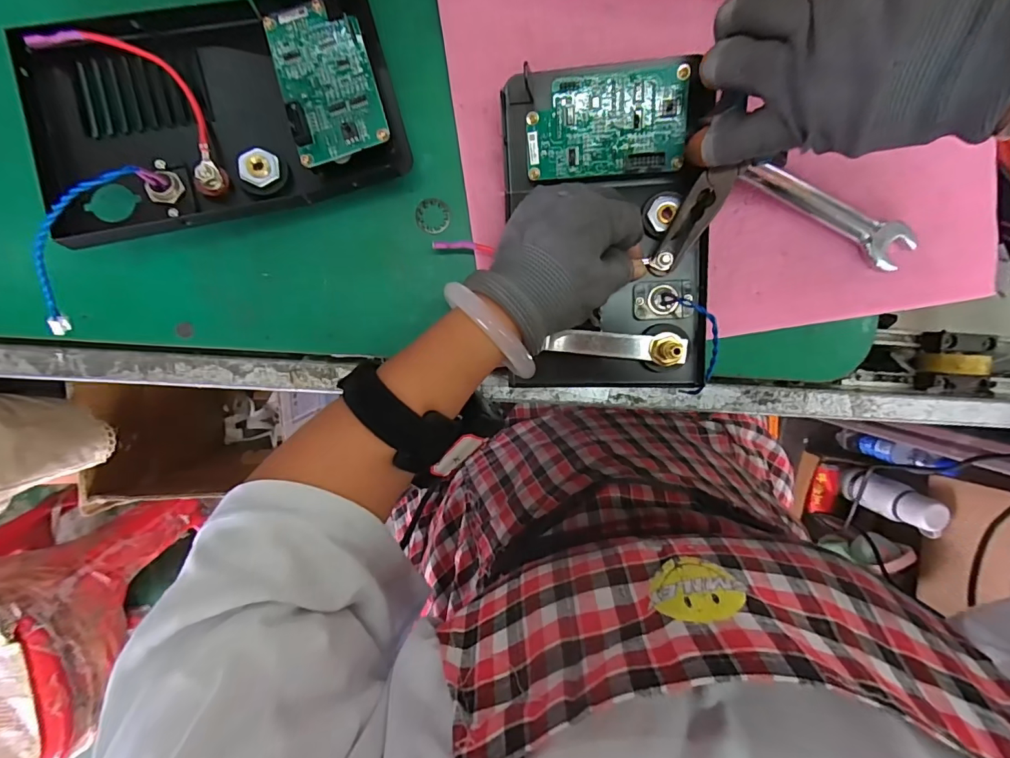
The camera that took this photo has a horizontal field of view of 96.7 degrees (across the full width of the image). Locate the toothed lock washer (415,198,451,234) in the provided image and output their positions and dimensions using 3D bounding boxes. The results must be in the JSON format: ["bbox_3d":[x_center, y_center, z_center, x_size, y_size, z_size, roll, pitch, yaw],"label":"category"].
[{"bbox_3d":[-0.049,-0.112,0.307,0.024,0.004,0.023,-1,96,-5],"label":"toothed lock washer"}]

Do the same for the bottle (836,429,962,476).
[{"bbox_3d":[0.814,0.152,0.962,0.050,0.215,0.049,19,94,-7],"label":"bottle"}]

